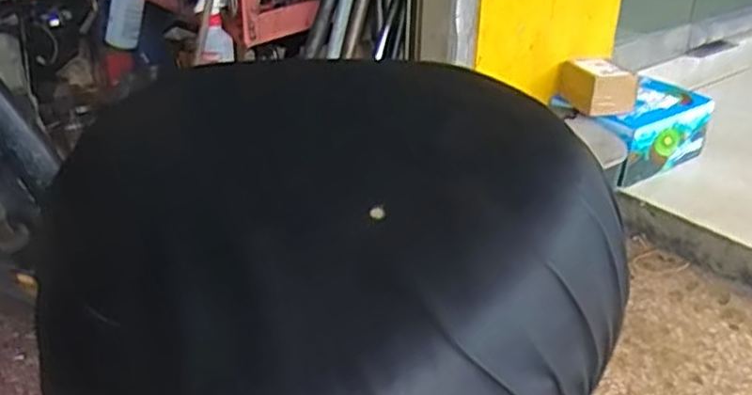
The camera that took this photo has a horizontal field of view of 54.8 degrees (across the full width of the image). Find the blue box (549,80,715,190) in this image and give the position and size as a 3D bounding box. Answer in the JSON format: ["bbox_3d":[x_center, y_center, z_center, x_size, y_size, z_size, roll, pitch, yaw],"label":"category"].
[{"bbox_3d":[0.574,-0.148,1.617,0.331,0.153,0.190,-18,33,-32],"label":"blue box"}]

